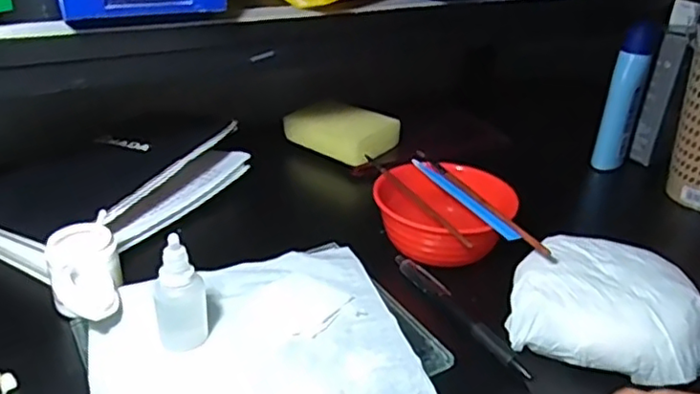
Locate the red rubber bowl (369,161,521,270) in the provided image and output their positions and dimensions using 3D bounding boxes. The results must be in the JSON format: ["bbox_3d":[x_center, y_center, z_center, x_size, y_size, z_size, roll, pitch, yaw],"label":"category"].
[{"bbox_3d":[0.074,0.016,0.500,0.110,0.049,0.092,9,30,11],"label":"red rubber bowl"}]

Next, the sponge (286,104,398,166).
[{"bbox_3d":[-0.006,-0.071,0.671,0.108,0.032,0.074,22,35,31],"label":"sponge"}]

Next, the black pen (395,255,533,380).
[{"bbox_3d":[0.075,0.079,0.444,0.014,0.008,0.142,-14,33,-26],"label":"black pen"}]

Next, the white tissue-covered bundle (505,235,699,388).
[{"bbox_3d":[0.175,0.069,0.424,0.124,0.036,0.104,11,30,15],"label":"white tissue-covered bundle"}]

